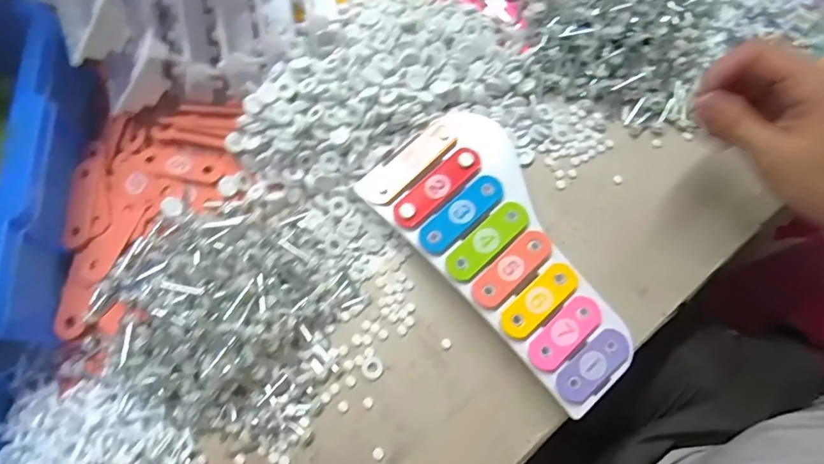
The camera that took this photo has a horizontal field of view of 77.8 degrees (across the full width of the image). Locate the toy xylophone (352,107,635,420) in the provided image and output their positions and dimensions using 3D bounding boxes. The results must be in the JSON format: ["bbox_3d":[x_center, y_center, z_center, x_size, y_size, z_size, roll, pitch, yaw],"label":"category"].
[{"bbox_3d":[0.074,0.010,0.385,0.110,0.040,0.225,-41,76,-12],"label":"toy xylophone"}]

